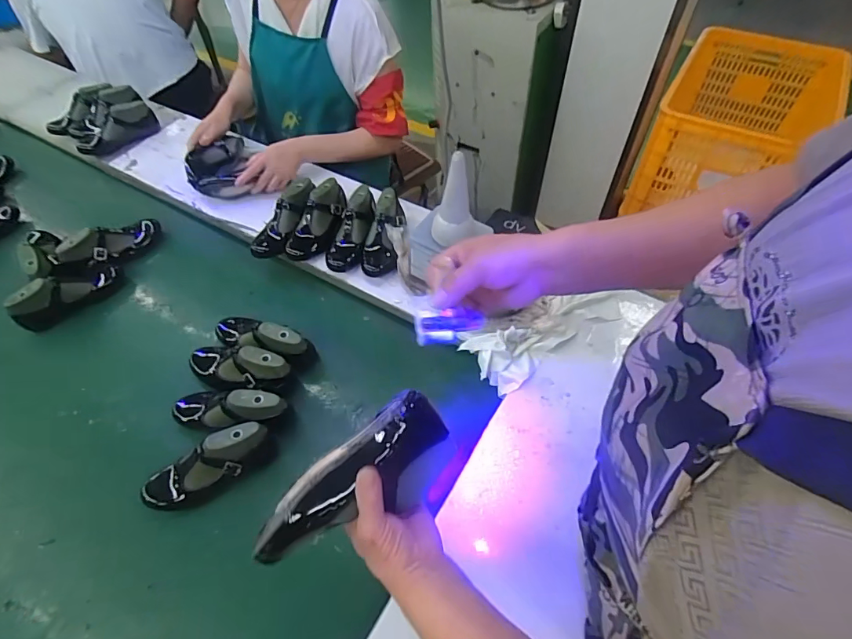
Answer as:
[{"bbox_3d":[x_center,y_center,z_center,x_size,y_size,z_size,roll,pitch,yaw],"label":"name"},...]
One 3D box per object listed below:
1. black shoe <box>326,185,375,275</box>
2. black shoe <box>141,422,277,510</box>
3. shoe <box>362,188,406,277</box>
[{"bbox_3d":[-0.138,-0.181,0.880,0.064,0.062,0.191,11,67,9],"label":"black shoe"},{"bbox_3d":[-0.324,0.220,0.665,0.195,0.088,0.065,-18,56,-12],"label":"black shoe"},{"bbox_3d":[-0.077,-0.172,0.870,0.067,0.072,0.183,7,54,6],"label":"shoe"}]

